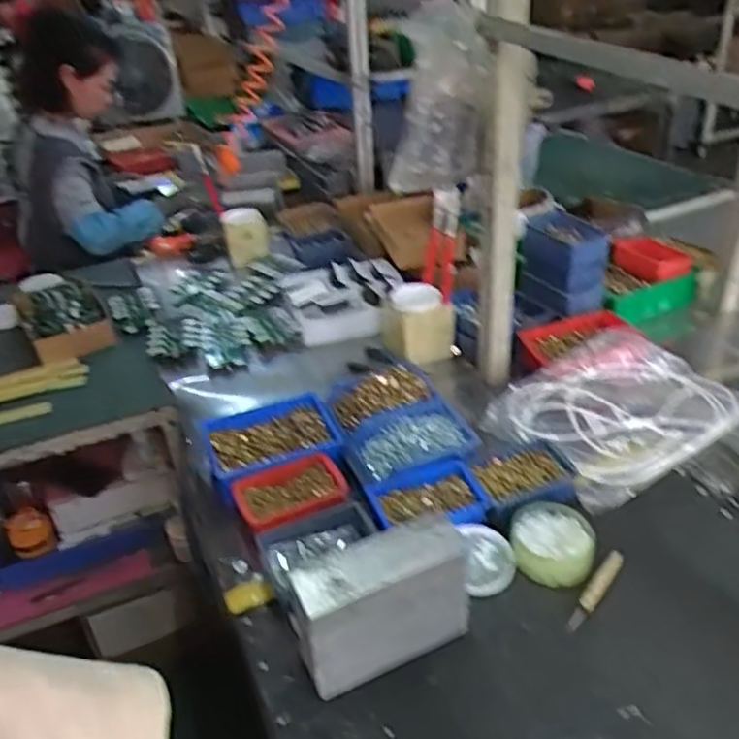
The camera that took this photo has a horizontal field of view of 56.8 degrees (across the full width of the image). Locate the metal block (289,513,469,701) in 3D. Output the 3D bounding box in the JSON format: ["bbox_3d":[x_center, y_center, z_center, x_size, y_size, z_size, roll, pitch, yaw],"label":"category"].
[{"bbox_3d":[0.015,0.262,0.764,0.189,0.143,0.072,-18,36,-19],"label":"metal block"}]

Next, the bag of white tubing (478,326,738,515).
[{"bbox_3d":[0.399,0.055,1.101,0.365,0.067,0.274,-22,37,-25],"label":"bag of white tubing"}]

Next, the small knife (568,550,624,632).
[{"bbox_3d":[0.279,0.269,0.838,0.019,0.012,0.134,22,42,34],"label":"small knife"}]

